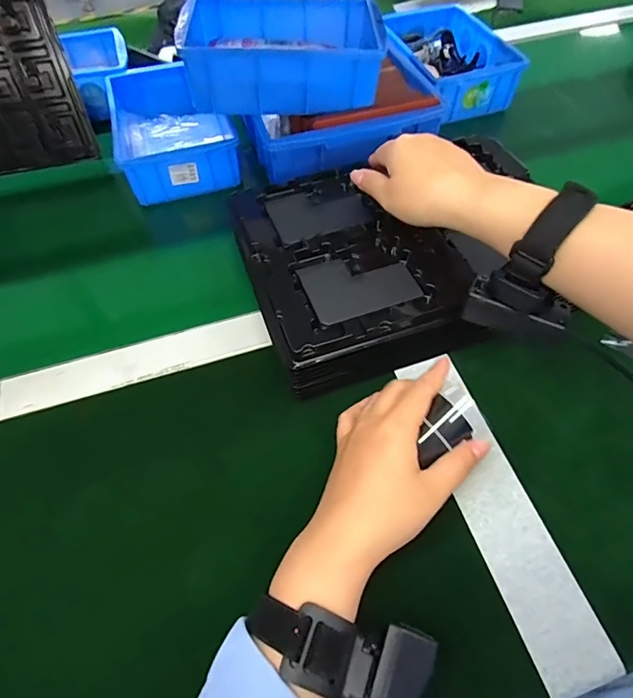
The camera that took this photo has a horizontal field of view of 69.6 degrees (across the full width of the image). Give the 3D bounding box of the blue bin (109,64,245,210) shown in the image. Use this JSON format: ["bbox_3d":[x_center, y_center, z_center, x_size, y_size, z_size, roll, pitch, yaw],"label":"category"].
[{"bbox_3d":[-0.185,-0.275,0.568,0.124,0.059,0.204,-19,58,-11],"label":"blue bin"}]

